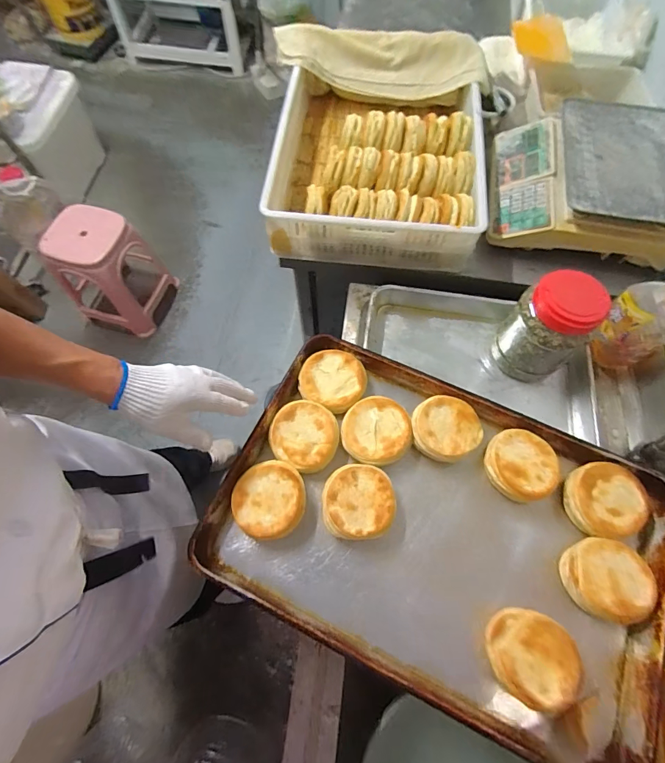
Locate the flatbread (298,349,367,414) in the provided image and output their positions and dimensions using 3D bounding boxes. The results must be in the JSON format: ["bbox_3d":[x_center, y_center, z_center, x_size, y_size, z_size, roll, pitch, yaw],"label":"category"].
[{"bbox_3d":[0.002,-0.008,0.612,0.102,0.025,0.097,23,70,8],"label":"flatbread"}]

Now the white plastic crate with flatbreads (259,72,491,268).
[{"bbox_3d":[0.107,-0.487,0.819,0.438,0.130,0.545,9,68,3],"label":"white plastic crate with flatbreads"}]

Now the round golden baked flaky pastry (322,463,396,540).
[{"bbox_3d":[0.037,0.173,0.553,0.099,0.044,0.098,0,68,-1],"label":"round golden baked flaky pastry"}]

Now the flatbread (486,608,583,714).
[{"bbox_3d":[0.247,0.339,0.470,0.099,0.034,0.099,-5,57,7],"label":"flatbread"}]

